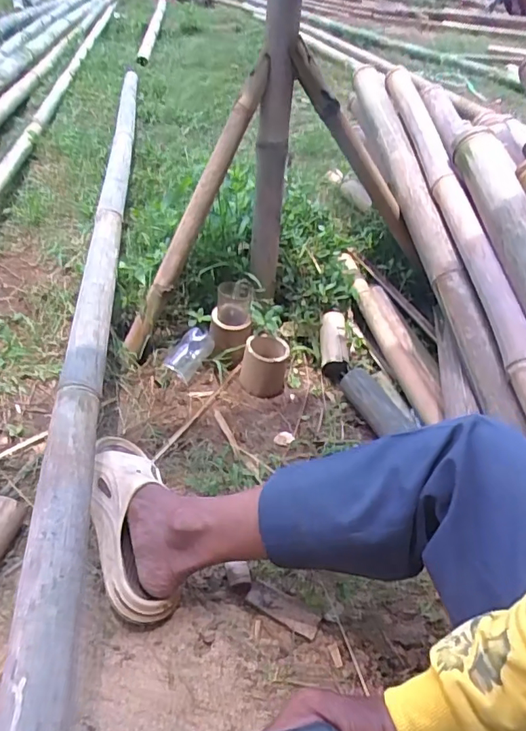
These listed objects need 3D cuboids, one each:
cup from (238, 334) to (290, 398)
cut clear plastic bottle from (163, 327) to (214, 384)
[{"bbox_3d":[0.003,0.002,1.013,0.087,0.102,0.072,11,39,7],"label":"cup"},{"bbox_3d":[-0.151,-0.022,1.021,0.066,0.077,0.093,25,42,23],"label":"cut clear plastic bottle"}]

